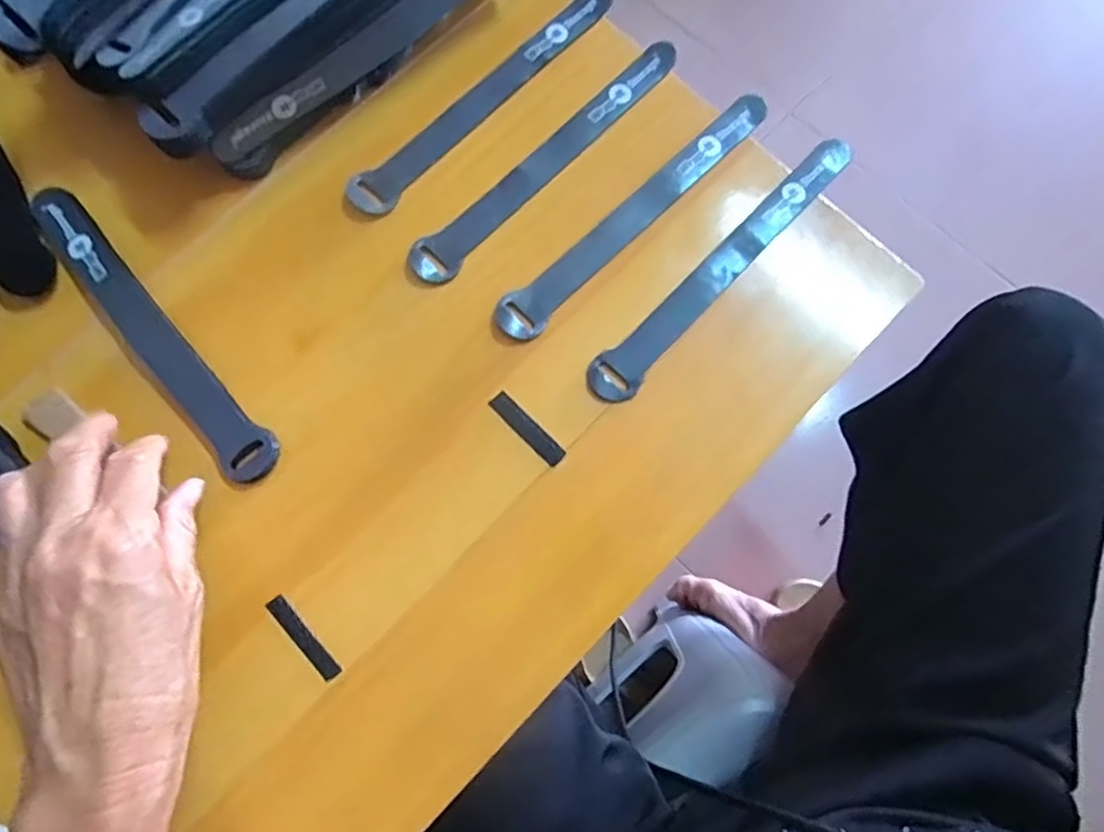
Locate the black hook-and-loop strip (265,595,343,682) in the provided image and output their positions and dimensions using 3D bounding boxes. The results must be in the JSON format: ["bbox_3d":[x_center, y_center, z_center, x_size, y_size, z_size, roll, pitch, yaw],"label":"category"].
[{"bbox_3d":[-0.118,0.105,0.308,0.009,0.004,0.047,-42,81,-10],"label":"black hook-and-loop strip"}]

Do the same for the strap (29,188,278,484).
[{"bbox_3d":[-0.209,-0.047,0.337,0.025,0.007,0.199,-40,80,-10],"label":"strap"}]

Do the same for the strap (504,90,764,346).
[{"bbox_3d":[0.047,-0.110,0.355,0.195,0.009,0.024,-41,81,-10],"label":"strap"}]

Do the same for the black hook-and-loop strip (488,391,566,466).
[{"bbox_3d":[-0.013,0.006,0.330,0.011,0.004,0.046,-44,81,-10],"label":"black hook-and-loop strip"}]

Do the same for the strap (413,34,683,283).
[{"bbox_3d":[-0.002,-0.145,0.362,0.024,0.007,0.195,43,80,9],"label":"strap"}]

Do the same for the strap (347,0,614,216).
[{"bbox_3d":[-0.036,-0.180,0.366,0.192,0.006,0.025,-43,84,-10],"label":"strap"}]

